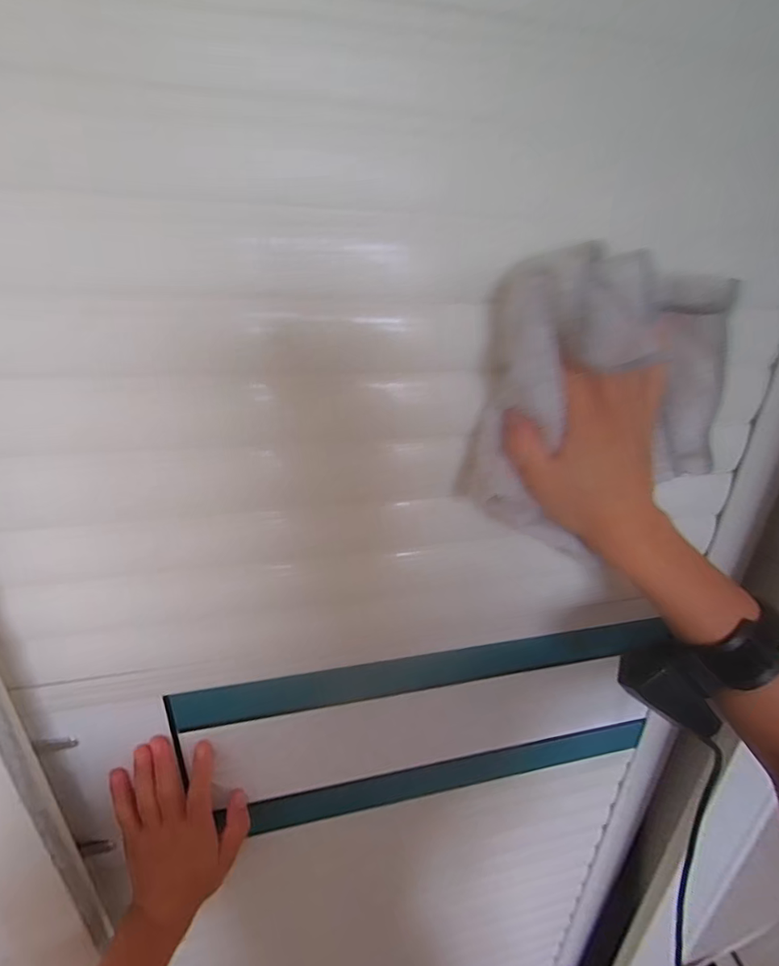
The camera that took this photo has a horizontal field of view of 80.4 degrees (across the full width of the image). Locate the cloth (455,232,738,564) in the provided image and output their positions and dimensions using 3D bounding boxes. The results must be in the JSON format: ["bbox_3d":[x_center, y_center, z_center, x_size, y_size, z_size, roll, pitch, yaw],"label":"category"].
[{"bbox_3d":[0.134,-0.043,0.279,0.158,0.166,0.046,1,23,-8],"label":"cloth"}]

